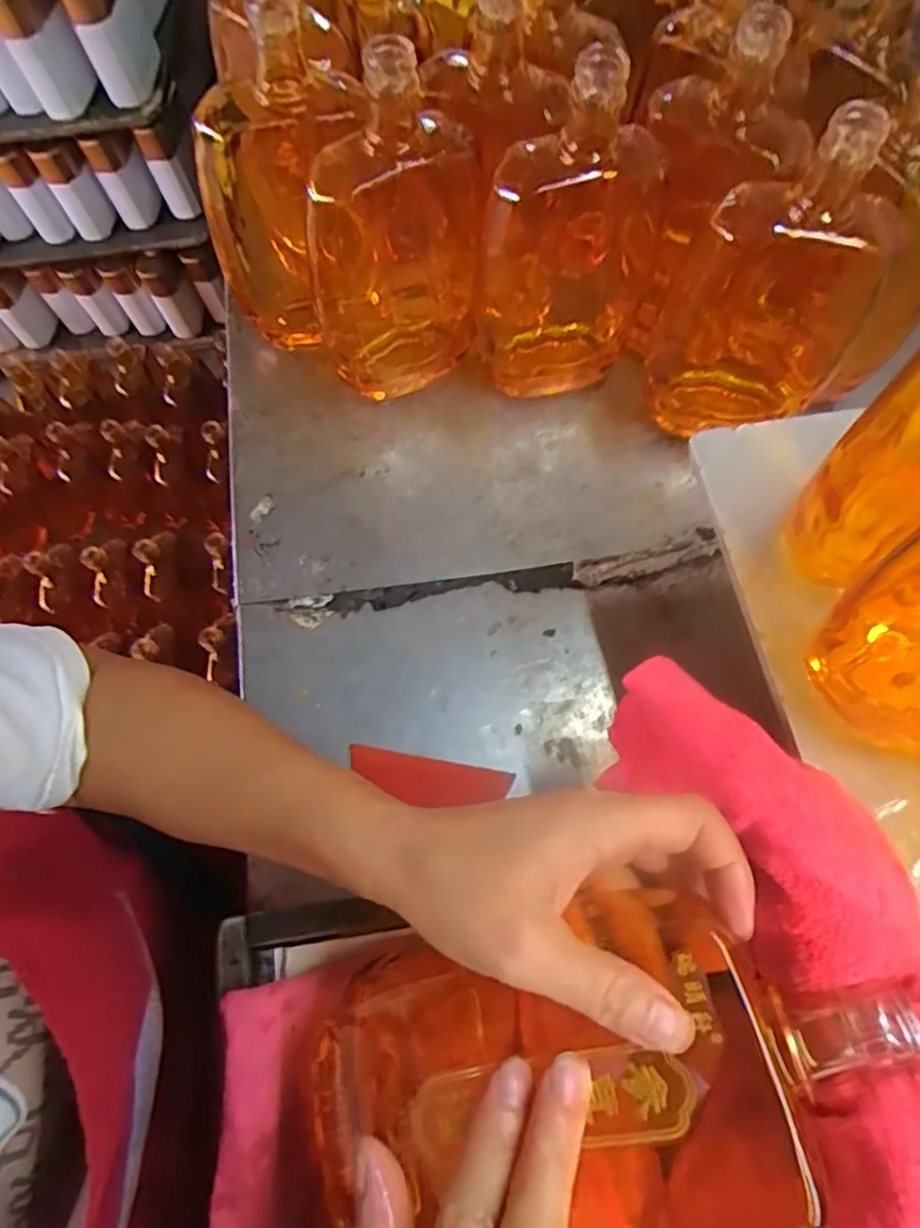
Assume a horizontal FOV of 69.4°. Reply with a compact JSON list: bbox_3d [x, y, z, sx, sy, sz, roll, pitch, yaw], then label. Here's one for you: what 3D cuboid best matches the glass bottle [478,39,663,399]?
[{"bbox_3d":[0.068,-0.236,0.415,0.103,0.190,0.093,4,66,0],"label":"glass bottle"}]

